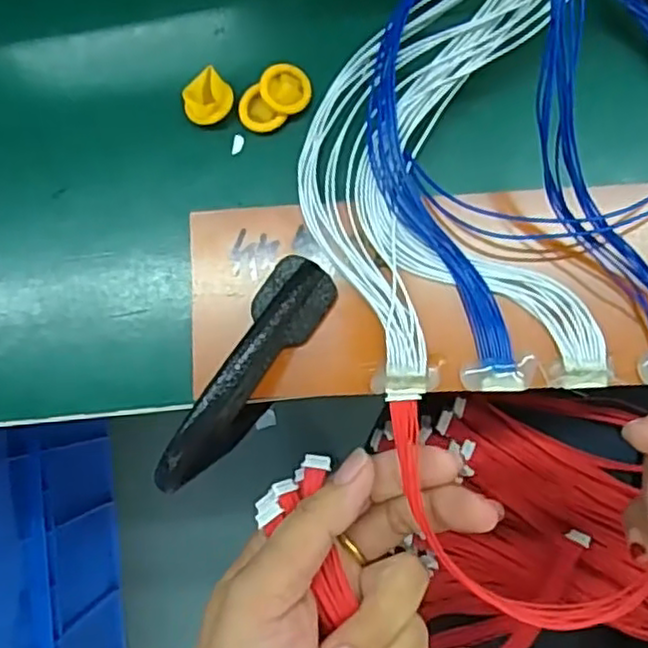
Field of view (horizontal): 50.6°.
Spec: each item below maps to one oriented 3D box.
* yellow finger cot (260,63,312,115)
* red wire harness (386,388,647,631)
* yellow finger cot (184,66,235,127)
[{"bbox_3d":[-0.015,-0.094,0.273,0.020,0.004,0.019,-8,92,-16],"label":"yellow finger cot"},{"bbox_3d":[0.080,0.067,0.252,0.107,0.019,0.090,-3,86,5],"label":"red wire harness"},{"bbox_3d":[-0.047,-0.090,0.275,0.020,0.007,0.018,-45,83,1],"label":"yellow finger cot"}]

